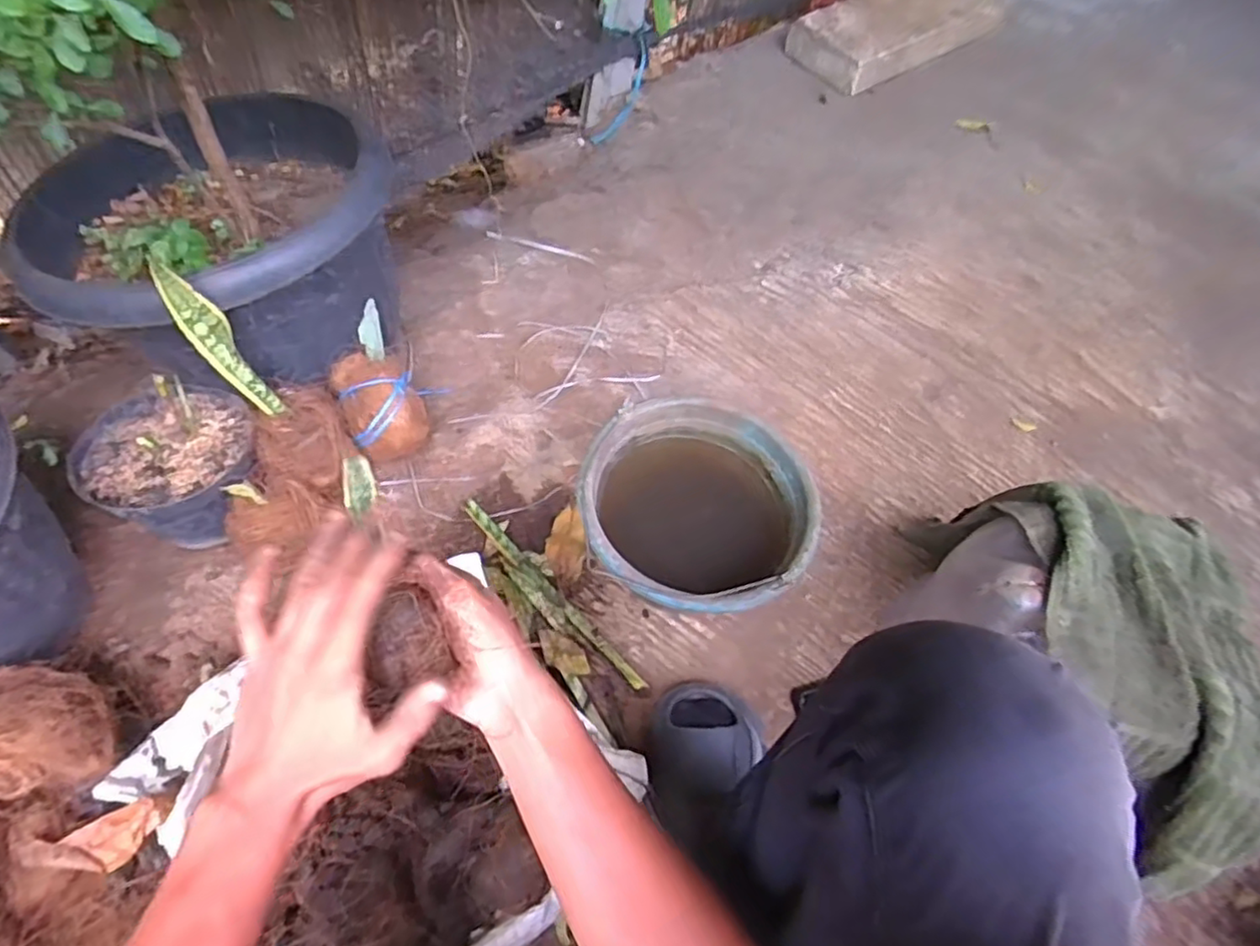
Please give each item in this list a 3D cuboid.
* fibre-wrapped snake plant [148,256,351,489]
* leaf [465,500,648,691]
[{"bbox_3d":[-0.364,-0.087,0.668,0.096,0.268,0.092,-30,69,-24],"label":"fibre-wrapped snake plant"},{"bbox_3d":[-0.100,0.143,0.757,0.038,0.026,0.301,-38,68,-24],"label":"leaf"}]

